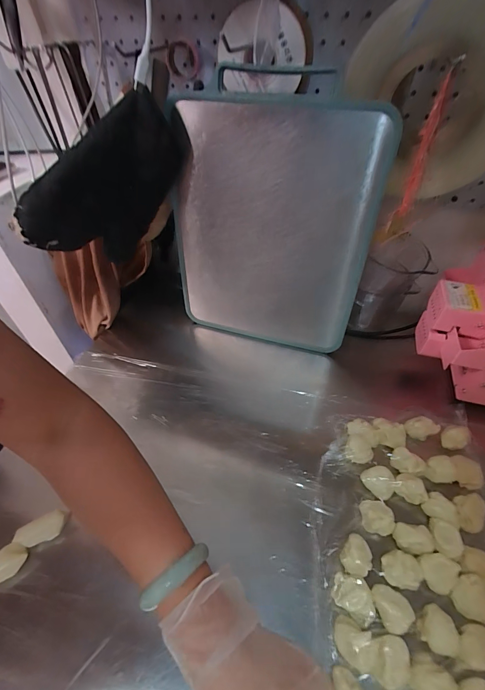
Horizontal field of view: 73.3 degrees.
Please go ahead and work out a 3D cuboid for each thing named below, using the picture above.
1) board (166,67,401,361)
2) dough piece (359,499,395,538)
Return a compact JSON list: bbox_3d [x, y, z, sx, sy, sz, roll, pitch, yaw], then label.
[{"bbox_3d":[0.031,-0.157,0.475,0.285,0.367,0.020,12,42,12],"label":"board"},{"bbox_3d":[0.155,0.198,0.377,0.037,0.015,0.034,0,47,0],"label":"dough piece"}]

